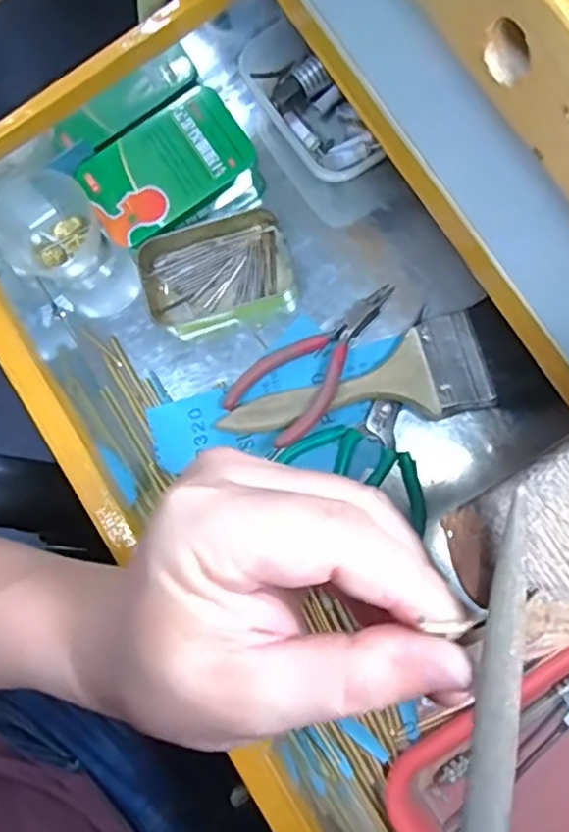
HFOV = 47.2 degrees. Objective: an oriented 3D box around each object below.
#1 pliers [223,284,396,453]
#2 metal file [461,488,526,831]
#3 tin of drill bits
[{"bbox_3d":[0.021,-0.038,0.405,0.123,0.015,0.056,-44,50,-9],"label":"pliers"},{"bbox_3d":[0.052,0.076,0.159,0.012,0.004,0.110,3,97,0],"label":"metal file"},{"bbox_3d":[-0.044,-0.091,0.422,0.095,0.024,0.064,-15,79,-3],"label":"tin of drill bits"}]

